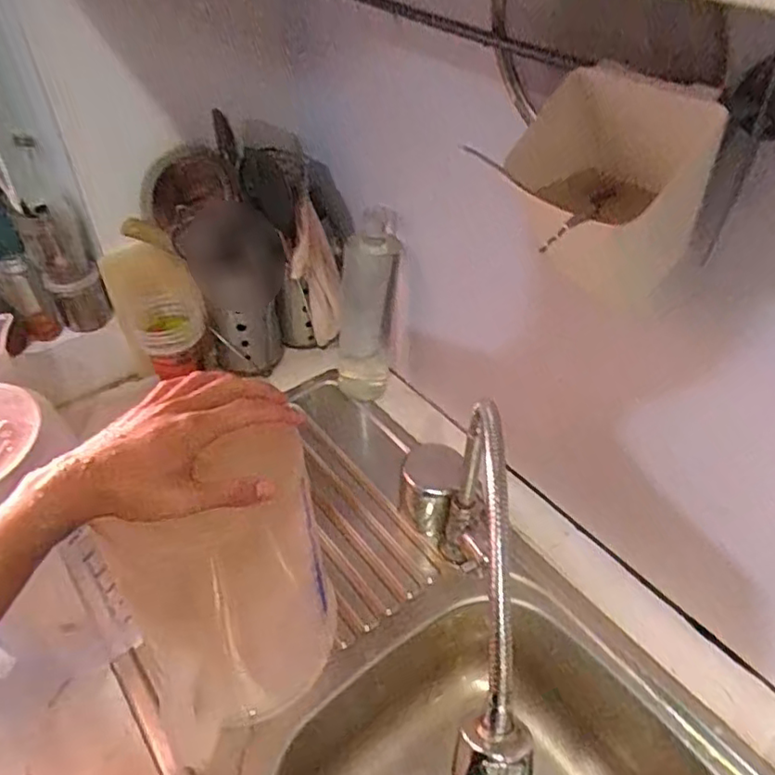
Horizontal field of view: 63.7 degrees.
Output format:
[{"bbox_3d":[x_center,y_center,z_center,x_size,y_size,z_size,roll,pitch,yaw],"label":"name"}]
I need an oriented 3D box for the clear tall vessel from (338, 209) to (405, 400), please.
[{"bbox_3d":[-0.026,-0.107,0.840,0.083,0.258,0.073,-2,42,-2],"label":"clear tall vessel"}]

